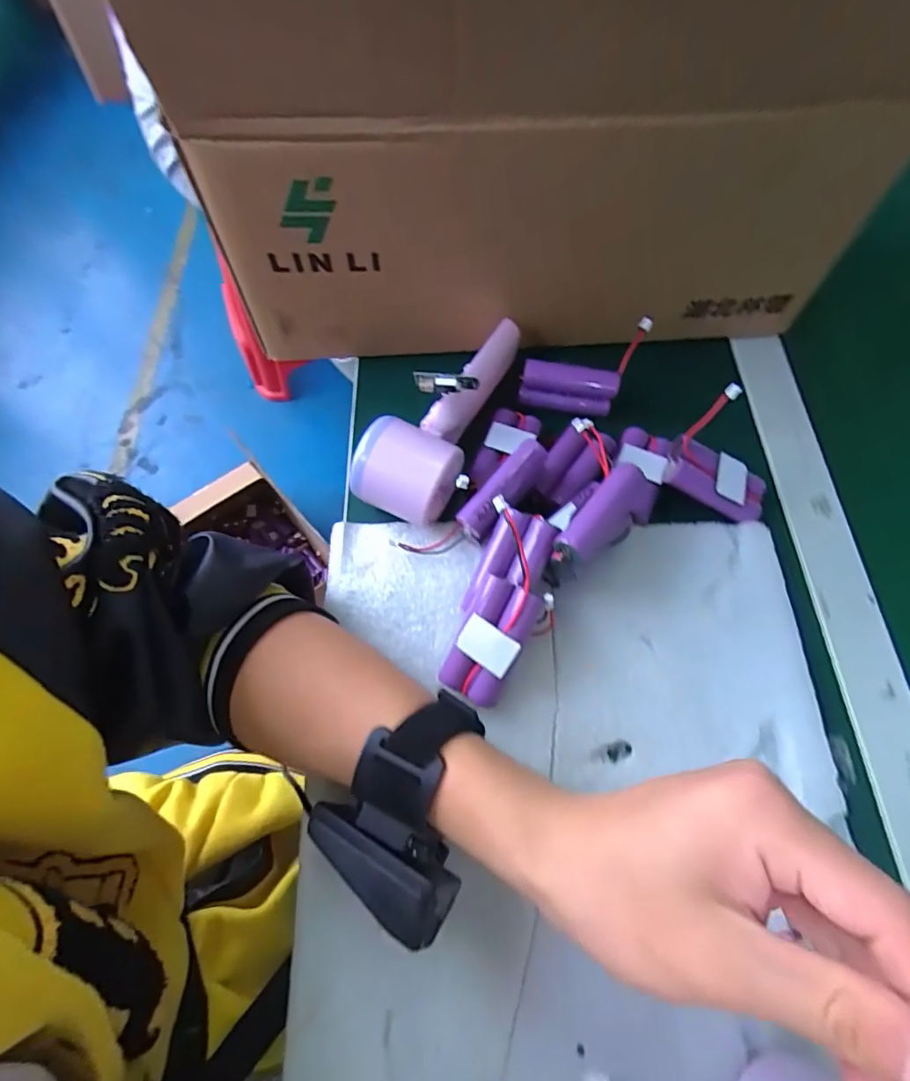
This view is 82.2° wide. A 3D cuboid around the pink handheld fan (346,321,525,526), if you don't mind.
[{"bbox_3d":[-0.009,-0.094,0.346,0.062,0.052,0.160,20,66,11],"label":"pink handheld fan"}]

